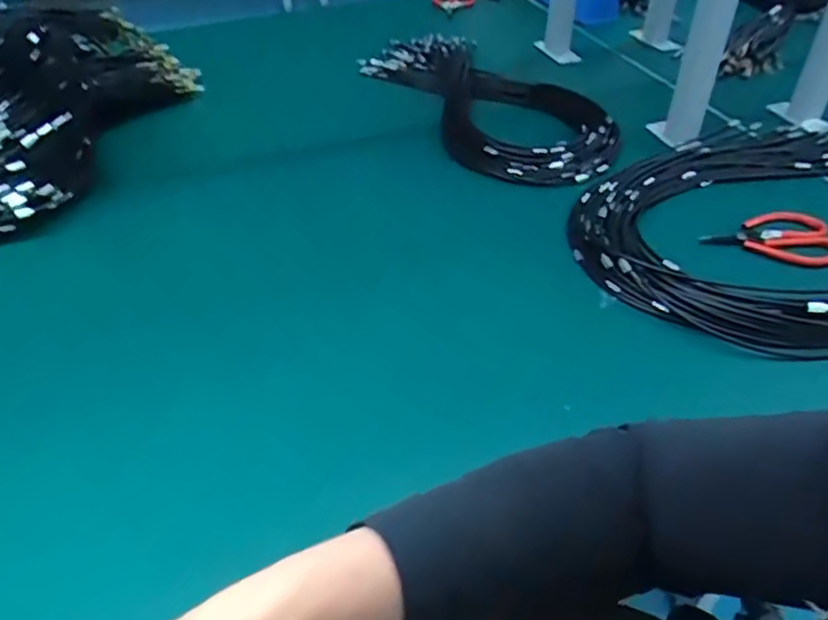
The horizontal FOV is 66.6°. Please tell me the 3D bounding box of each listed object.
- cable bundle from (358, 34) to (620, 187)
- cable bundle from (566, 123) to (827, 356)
[{"bbox_3d":[0.089,-0.306,0.877,0.211,0.035,0.492,-19,45,-17],"label":"cable bundle"},{"bbox_3d":[0.411,-0.099,0.644,0.487,0.028,0.375,-4,42,-1],"label":"cable bundle"}]

